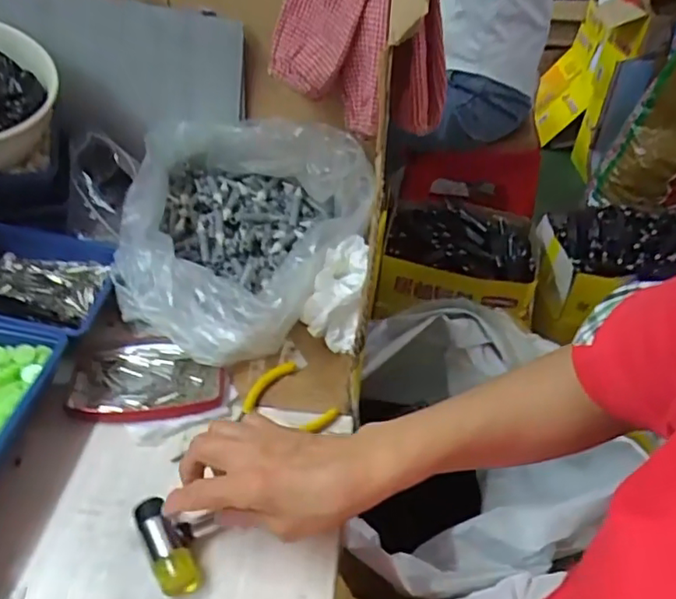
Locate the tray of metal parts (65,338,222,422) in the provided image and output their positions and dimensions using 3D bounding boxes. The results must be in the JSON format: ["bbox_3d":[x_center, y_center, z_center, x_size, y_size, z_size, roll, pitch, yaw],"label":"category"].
[{"bbox_3d":[-0.158,0.068,0.495,0.120,0.014,0.084,-1,41,-6],"label":"tray of metal parts"}]

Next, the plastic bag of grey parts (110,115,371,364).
[{"bbox_3d":[-0.111,-0.078,0.572,0.231,0.117,0.241,21,43,19],"label":"plastic bag of grey parts"}]

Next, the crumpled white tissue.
[{"bbox_3d":[-0.002,-0.011,0.546,0.050,0.037,0.112,8,63,4],"label":"crumpled white tissue"}]

